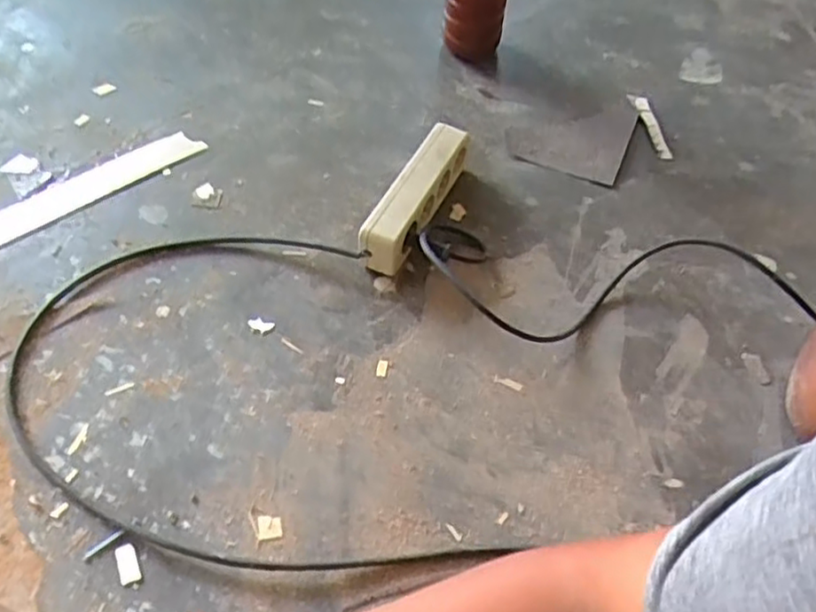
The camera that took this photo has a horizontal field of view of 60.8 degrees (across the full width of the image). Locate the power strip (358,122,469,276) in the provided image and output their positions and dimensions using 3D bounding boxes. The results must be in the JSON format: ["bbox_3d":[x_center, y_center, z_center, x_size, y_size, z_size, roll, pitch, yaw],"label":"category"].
[{"bbox_3d":[0.010,-0.126,0.792,0.045,0.066,0.213,21,55,12],"label":"power strip"}]

